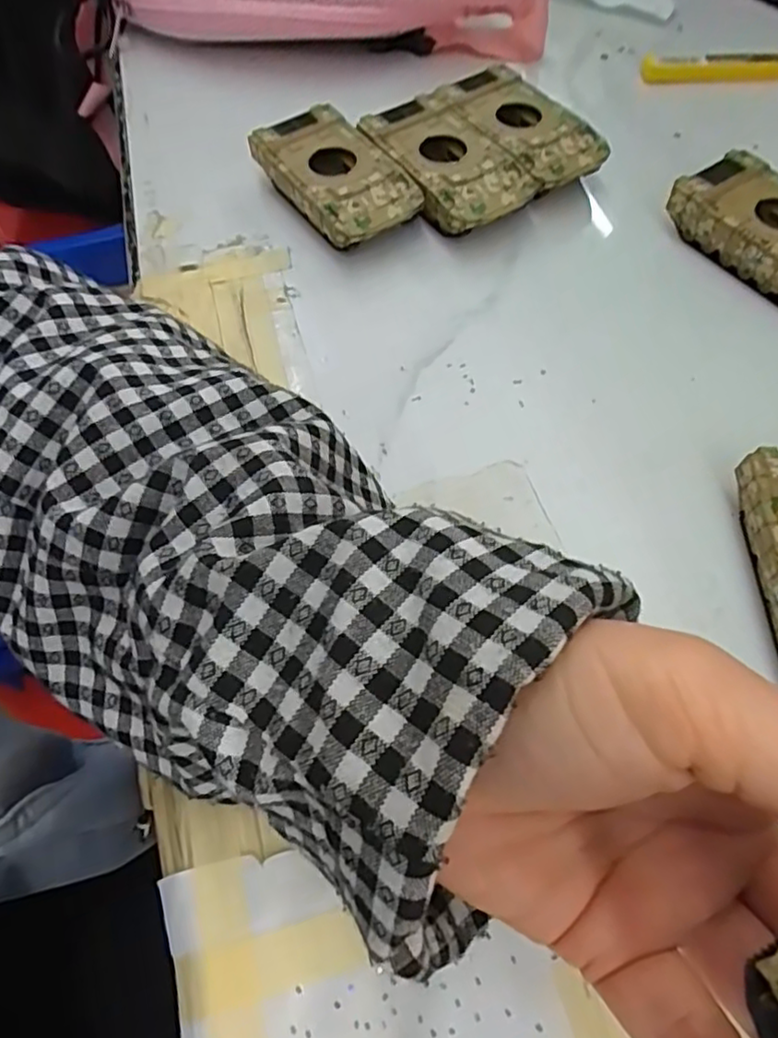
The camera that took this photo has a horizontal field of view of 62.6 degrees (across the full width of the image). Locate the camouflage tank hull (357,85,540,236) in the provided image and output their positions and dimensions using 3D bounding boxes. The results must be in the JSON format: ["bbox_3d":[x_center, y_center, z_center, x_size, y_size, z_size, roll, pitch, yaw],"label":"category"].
[{"bbox_3d":[0.029,-0.182,0.334,0.055,0.025,0.093,-27,65,-13],"label":"camouflage tank hull"}]

